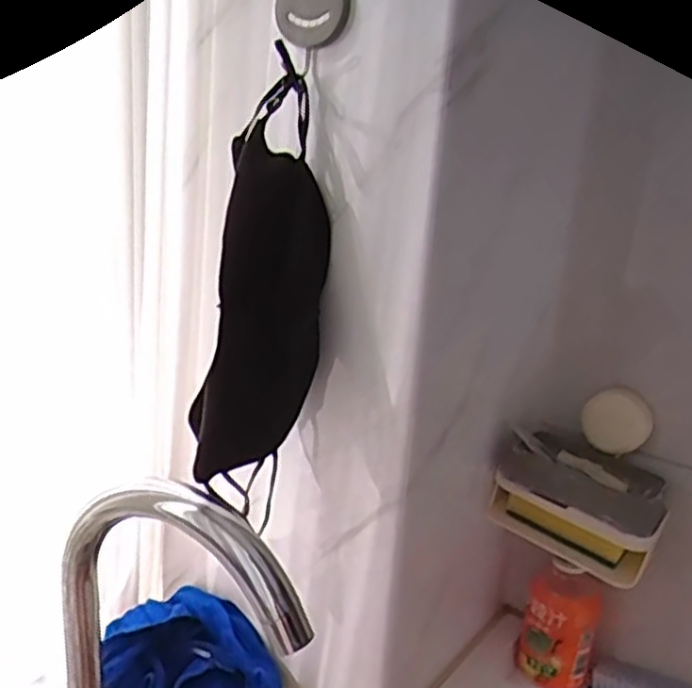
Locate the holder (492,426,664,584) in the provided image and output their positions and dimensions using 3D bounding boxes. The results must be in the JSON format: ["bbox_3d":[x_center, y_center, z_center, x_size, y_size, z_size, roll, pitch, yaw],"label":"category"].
[{"bbox_3d":[0.203,0.136,0.626,0.136,0.087,0.086,18,21,37],"label":"holder"}]

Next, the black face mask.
[{"bbox_3d":[-0.052,-0.030,0.493,0.073,0.291,0.012,9,-1,-13],"label":"black face mask"}]

